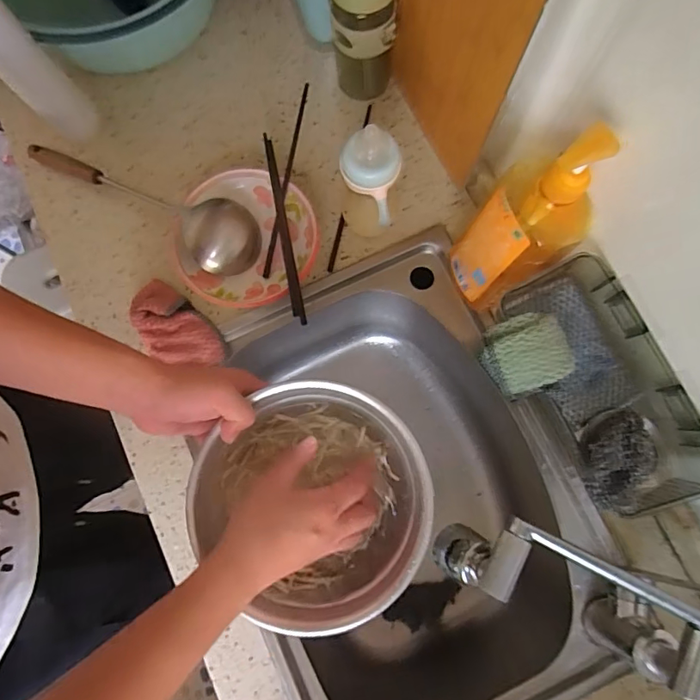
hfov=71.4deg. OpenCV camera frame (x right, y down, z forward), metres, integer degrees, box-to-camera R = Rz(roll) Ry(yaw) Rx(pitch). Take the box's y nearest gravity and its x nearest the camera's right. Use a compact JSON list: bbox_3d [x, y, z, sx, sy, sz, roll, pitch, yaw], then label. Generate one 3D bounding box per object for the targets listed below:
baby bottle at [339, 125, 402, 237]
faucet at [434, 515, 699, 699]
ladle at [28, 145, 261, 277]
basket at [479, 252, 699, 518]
[{"bbox_3d":[0.021,-0.181,0.564,0.065,0.177,0.068,7,80,2],"label":"baby bottle"},{"bbox_3d":[0.201,0.228,0.481,0.232,0.153,0.080,28,82,5],"label":"faucet"},{"bbox_3d":[-0.266,-0.204,0.633,0.339,0.059,0.096,31,82,6],"label":"ladle"},{"bbox_3d":[0.233,0.041,0.475,0.137,0.069,0.244,-27,81,-4],"label":"basket"}]

